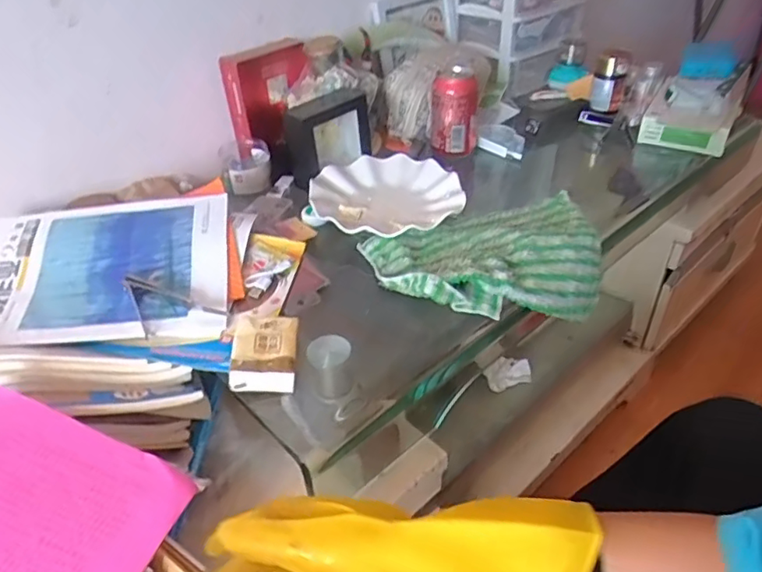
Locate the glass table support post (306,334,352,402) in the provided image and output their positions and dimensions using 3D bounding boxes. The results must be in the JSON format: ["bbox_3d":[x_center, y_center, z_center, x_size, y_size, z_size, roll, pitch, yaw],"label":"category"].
[{"bbox_3d":[-0.048,0.076,0.540,0.038,0.056,0.042,-10,38,-7],"label":"glass table support post"}]

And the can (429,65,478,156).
[{"bbox_3d":[0.101,-0.241,0.789,0.062,0.108,0.065,-2,38,3],"label":"can"}]

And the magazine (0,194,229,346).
[{"bbox_3d":[-0.288,-0.019,0.580,0.256,0.016,0.189,-5,51,-6],"label":"magazine"}]

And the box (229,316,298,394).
[{"bbox_3d":[-0.100,0.055,0.496,0.052,0.028,0.071,-4,38,0],"label":"box"}]

